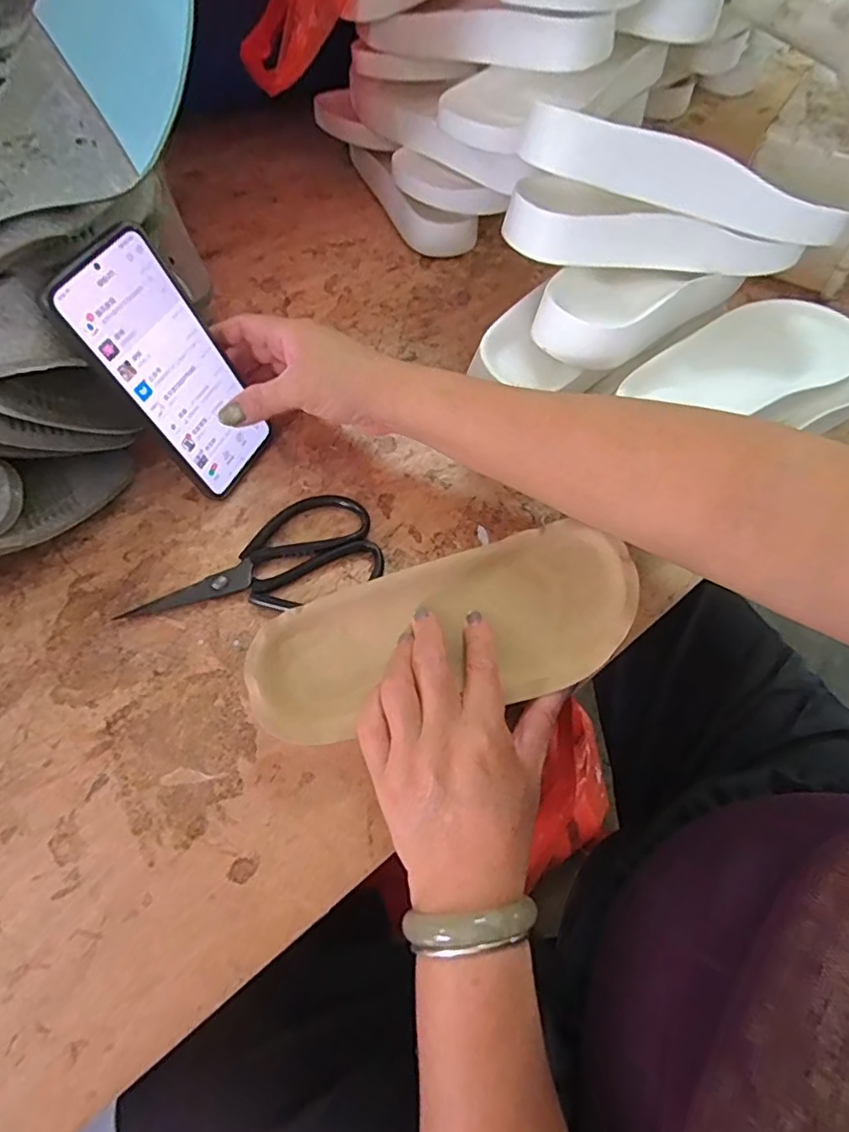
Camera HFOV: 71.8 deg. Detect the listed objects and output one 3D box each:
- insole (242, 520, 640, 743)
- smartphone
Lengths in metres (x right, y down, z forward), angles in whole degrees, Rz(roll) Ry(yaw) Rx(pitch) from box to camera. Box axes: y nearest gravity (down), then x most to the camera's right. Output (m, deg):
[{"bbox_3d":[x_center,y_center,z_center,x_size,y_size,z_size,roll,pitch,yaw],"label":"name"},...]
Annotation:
[{"bbox_3d":[0.017,0.039,0.357,0.241,0.016,0.097,-15,64,-12],"label":"insole"},{"bbox_3d":[-0.158,-0.122,0.380,0.006,0.164,0.077,14,60,31],"label":"smartphone"}]

